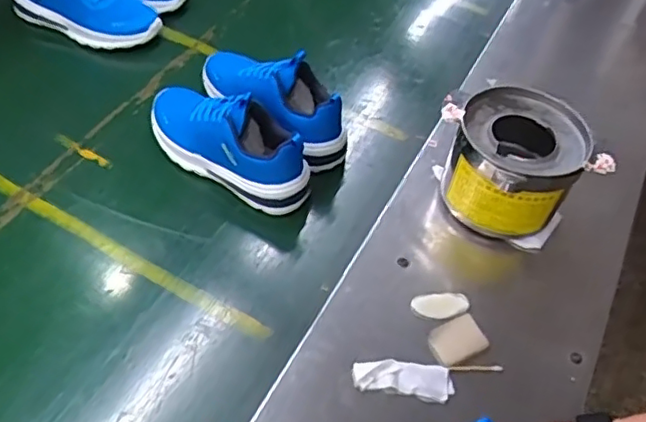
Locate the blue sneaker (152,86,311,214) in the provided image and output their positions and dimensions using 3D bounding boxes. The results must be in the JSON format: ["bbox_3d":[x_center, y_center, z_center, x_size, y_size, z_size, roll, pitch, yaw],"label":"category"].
[{"bbox_3d":[-0.118,-0.091,0.729,0.234,0.097,0.079,26,54,16],"label":"blue sneaker"}]

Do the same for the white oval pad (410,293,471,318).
[{"bbox_3d":[0.124,0.100,0.640,0.060,0.008,0.027,-4,52,-8],"label":"white oval pad"}]

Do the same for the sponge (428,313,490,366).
[{"bbox_3d":[0.137,0.131,0.615,0.057,0.007,0.043,-20,56,-19],"label":"sponge"}]

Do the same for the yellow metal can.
[{"bbox_3d":[0.209,-0.046,0.698,0.144,0.127,0.147,18,53,10],"label":"yellow metal can"}]

